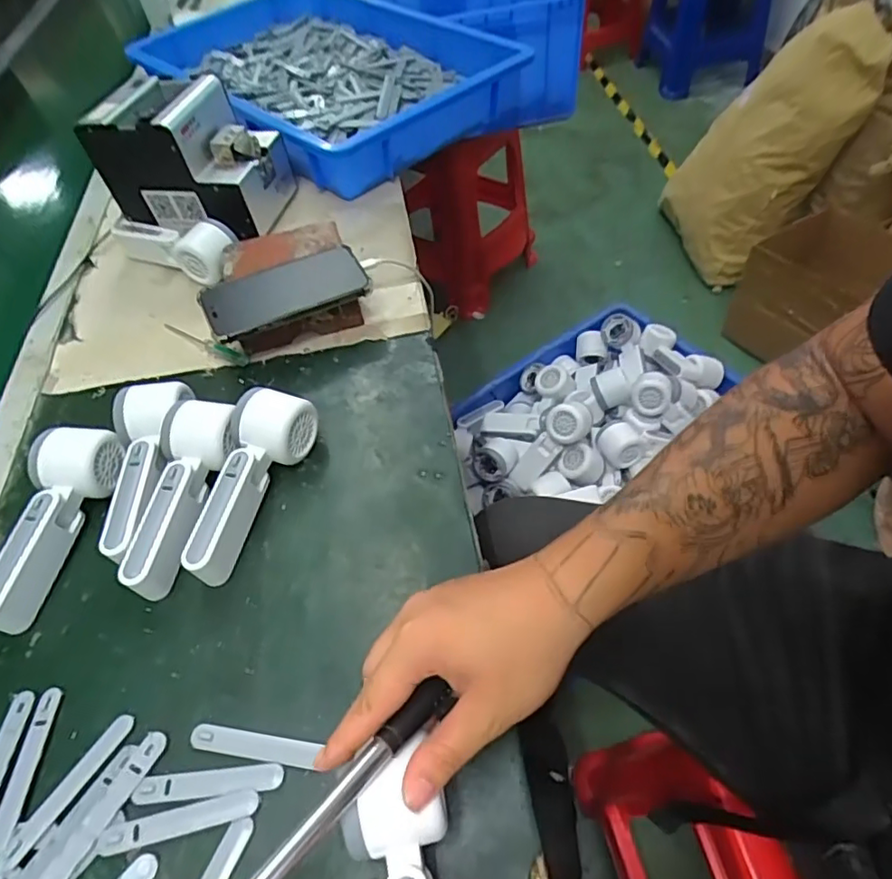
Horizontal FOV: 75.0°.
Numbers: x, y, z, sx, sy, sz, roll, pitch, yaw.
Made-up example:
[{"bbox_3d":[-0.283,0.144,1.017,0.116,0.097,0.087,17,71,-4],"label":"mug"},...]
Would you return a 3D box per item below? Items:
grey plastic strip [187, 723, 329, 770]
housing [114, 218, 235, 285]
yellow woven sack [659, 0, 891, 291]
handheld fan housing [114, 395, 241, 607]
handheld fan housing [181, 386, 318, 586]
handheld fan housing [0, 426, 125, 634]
[{"bbox_3d":[-0.126,0.199,0.379,0.086,0.004,0.015,4,54,9],"label":"grey plastic strip"},{"bbox_3d":[-0.315,-0.235,0.683,0.177,0.051,0.060,22,59,21],"label":"housing"},{"bbox_3d":[0.844,-0.789,1.571,0.255,0.661,0.301,0,47,-33],"label":"yellow woven sack"},{"bbox_3d":[-0.219,0.044,0.472,0.065,0.055,0.161,10,55,13],"label":"handheld fan housing"},{"bbox_3d":[-0.167,0.034,0.471,0.060,0.056,0.162,13,56,15],"label":"handheld fan housing"},{"bbox_3d":[-0.314,0.068,0.464,0.058,0.056,0.164,2,54,7],"label":"handheld fan housing"}]

